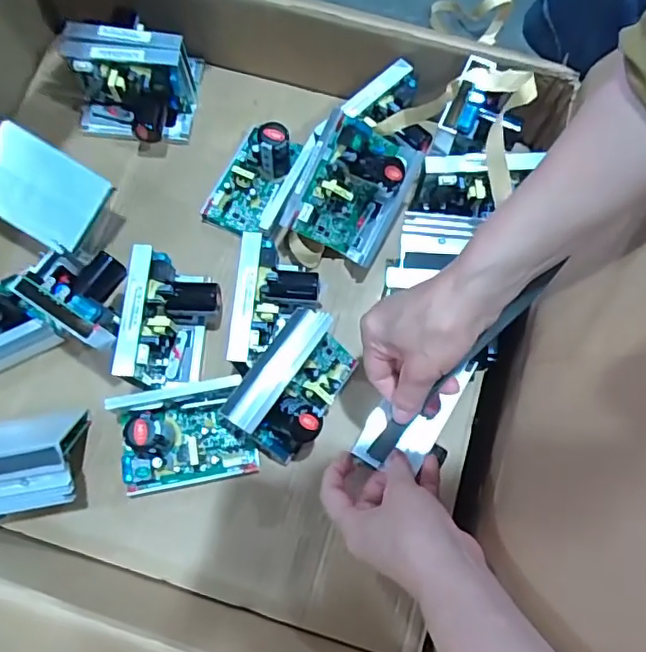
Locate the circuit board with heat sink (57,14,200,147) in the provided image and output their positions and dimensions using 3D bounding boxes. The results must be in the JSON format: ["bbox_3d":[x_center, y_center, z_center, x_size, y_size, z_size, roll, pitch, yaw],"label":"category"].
[{"bbox_3d":[-0.179,-0.238,0.530,0.114,0.066,0.122,1,73,0],"label":"circuit board with heat sink"}]

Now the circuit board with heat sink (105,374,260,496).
[{"bbox_3d":[-0.117,0.091,0.468,0.112,0.064,0.082,-9,74,-4],"label":"circuit board with heat sink"}]

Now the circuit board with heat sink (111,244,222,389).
[{"bbox_3d":[-0.125,-0.001,0.467,0.066,0.073,0.106,8,74,1],"label":"circuit board with heat sink"}]

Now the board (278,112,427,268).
[{"bbox_3d":[0.023,-0.118,0.501,0.097,0.065,0.125,22,104,-5],"label":"board"}]

